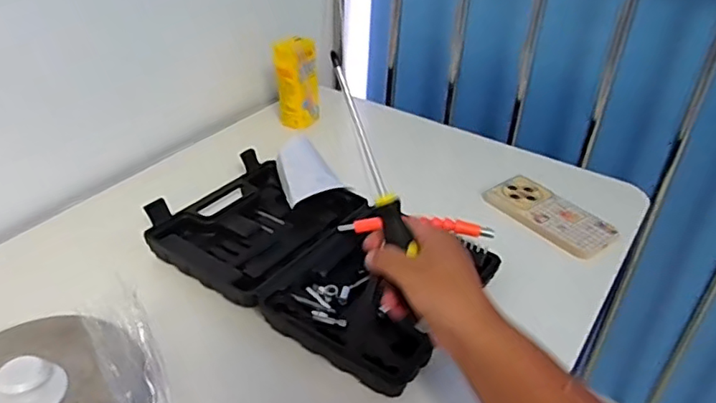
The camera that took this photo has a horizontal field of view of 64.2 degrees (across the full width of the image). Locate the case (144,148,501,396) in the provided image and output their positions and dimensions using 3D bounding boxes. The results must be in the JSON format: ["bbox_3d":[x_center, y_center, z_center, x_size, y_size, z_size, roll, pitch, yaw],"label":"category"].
[{"bbox_3d":[-0.050,0.056,0.624,0.347,0.039,0.210,23,40,28],"label":"case"}]

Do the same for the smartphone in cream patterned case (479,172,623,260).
[{"bbox_3d":[0.240,0.014,0.706,0.075,0.011,0.152,-28,46,-32],"label":"smartphone in cream patterned case"}]

